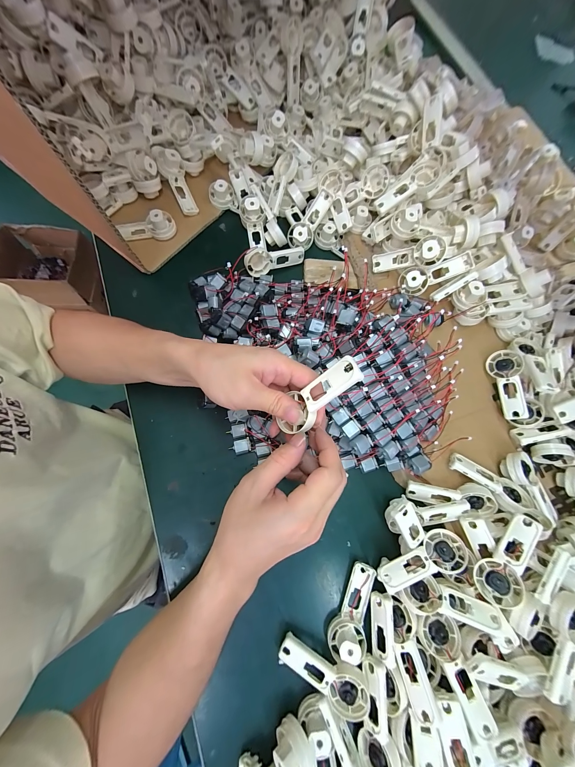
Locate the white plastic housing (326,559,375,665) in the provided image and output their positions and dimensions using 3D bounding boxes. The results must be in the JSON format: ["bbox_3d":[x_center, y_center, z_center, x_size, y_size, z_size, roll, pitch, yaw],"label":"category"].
[{"bbox_3d":[0.071,0.249,0.283,0.037,0.032,0.090,14,78,5],"label":"white plastic housing"}]

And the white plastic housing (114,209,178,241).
[{"bbox_3d":[-0.211,-0.230,0.382,0.084,0.031,0.032,-10,76,-9],"label":"white plastic housing"}]

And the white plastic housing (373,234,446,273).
[{"bbox_3d":[0.166,-0.178,0.362,0.092,0.032,0.028,3,75,37],"label":"white plastic housing"}]

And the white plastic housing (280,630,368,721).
[{"bbox_3d":[0.036,0.295,0.264,0.093,0.018,0.039,29,74,2],"label":"white plastic housing"}]

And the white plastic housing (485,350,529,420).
[{"bbox_3d":[0.302,0.002,0.353,0.037,0.024,0.093,-15,65,41],"label":"white plastic housing"}]

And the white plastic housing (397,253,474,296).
[{"bbox_3d":[0.205,-0.150,0.359,0.094,0.026,0.038,-10,93,15],"label":"white plastic housing"}]

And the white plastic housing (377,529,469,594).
[{"bbox_3d":[0.143,0.189,0.280,0.093,0.016,0.040,-19,42,7],"label":"white plastic housing"}]

